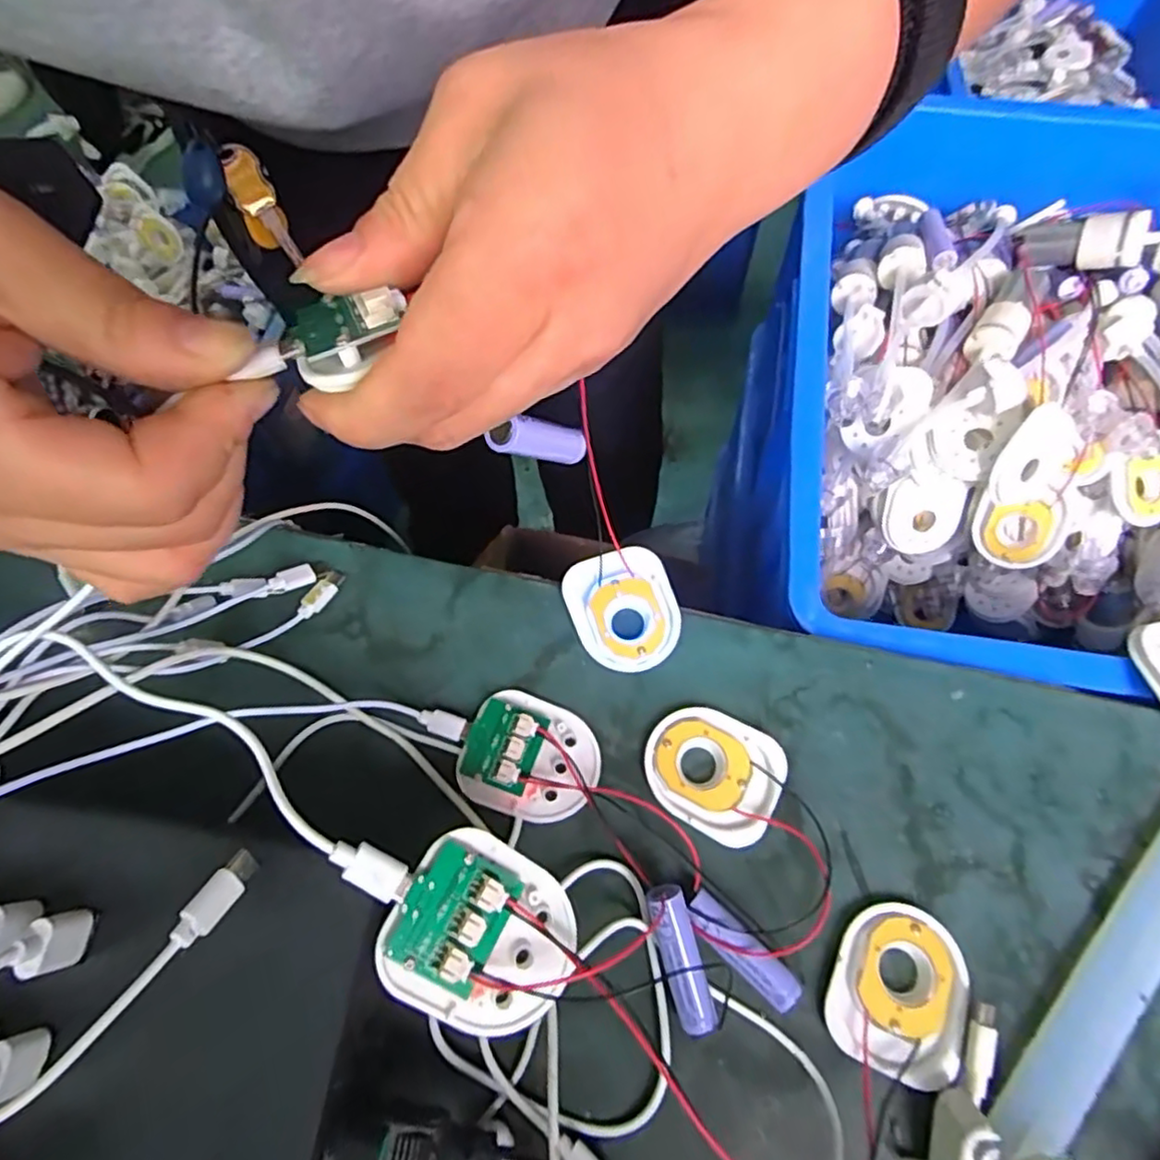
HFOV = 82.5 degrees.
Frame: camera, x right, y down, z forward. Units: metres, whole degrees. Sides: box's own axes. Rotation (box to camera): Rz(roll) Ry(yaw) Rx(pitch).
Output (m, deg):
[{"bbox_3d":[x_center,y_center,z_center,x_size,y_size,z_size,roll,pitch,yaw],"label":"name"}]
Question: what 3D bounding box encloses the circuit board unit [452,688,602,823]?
[{"bbox_3d":[-0.021,0.075,0.281,0.058,0.014,0.049,18,71,8],"label":"circuit board unit"}]

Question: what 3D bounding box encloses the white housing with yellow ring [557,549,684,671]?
[{"bbox_3d":[0.021,0.014,0.309,0.048,0.013,0.056,-19,70,-5],"label":"white housing with yellow ring"}]

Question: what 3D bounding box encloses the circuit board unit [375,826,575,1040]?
[{"bbox_3d":[-0.028,0.107,0.199,0.056,0.012,0.048,36,64,-13],"label":"circuit board unit"}]

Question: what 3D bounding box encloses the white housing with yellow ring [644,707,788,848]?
[{"bbox_3d":[0.056,0.082,0.285,0.056,0.008,0.050,24,72,10],"label":"white housing with yellow ring"}]

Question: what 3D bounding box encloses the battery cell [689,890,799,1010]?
[{"bbox_3d":[0.061,0.142,0.255,0.050,0.012,0.013,41,76,15],"label":"battery cell"}]

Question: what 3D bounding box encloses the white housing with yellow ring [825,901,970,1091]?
[{"bbox_3d":[0.122,0.157,0.253,0.048,0.008,0.057,18,71,8],"label":"white housing with yellow ring"}]

